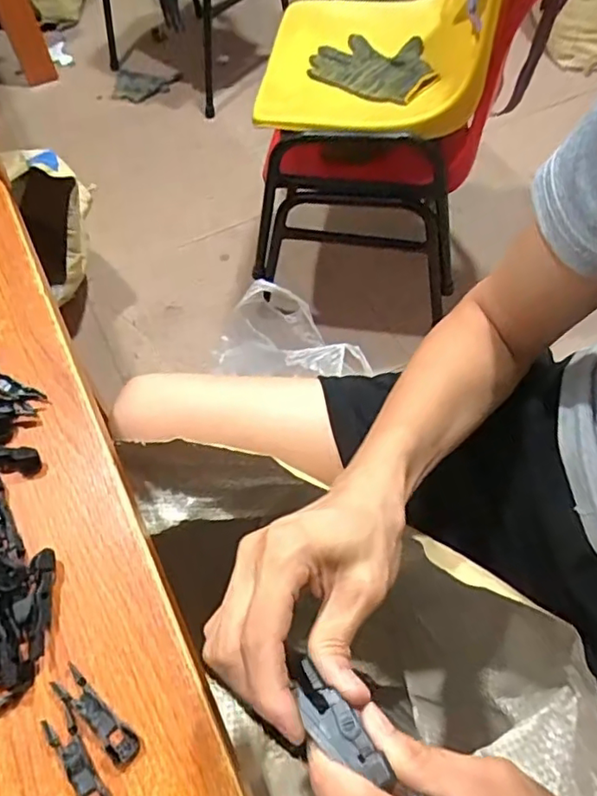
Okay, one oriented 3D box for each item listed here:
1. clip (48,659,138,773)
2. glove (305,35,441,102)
[{"bbox_3d":[-0.100,0.157,0.295,0.056,0.004,0.014,38,66,21],"label":"clip"},{"bbox_3d":[0.126,-0.547,0.975,0.210,0.034,0.155,27,63,17],"label":"glove"}]

